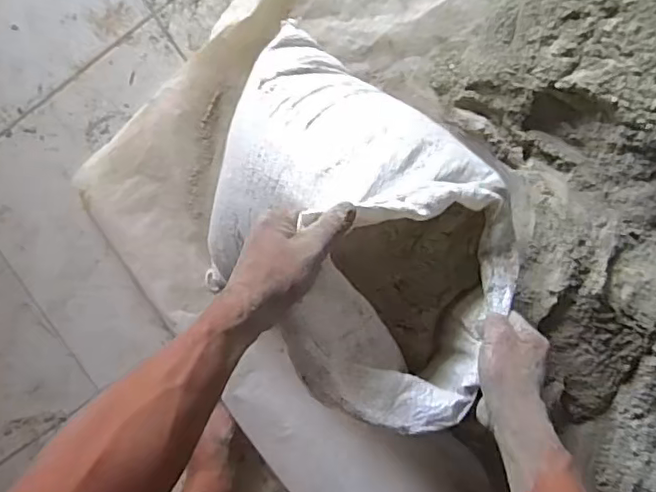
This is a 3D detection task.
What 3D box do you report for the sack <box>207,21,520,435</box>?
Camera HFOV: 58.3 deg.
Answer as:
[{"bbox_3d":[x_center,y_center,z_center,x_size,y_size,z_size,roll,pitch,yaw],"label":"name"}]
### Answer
[{"bbox_3d":[0.017,-0.056,0.664,0.289,0.196,0.522,-31,61,9],"label":"sack"}]

